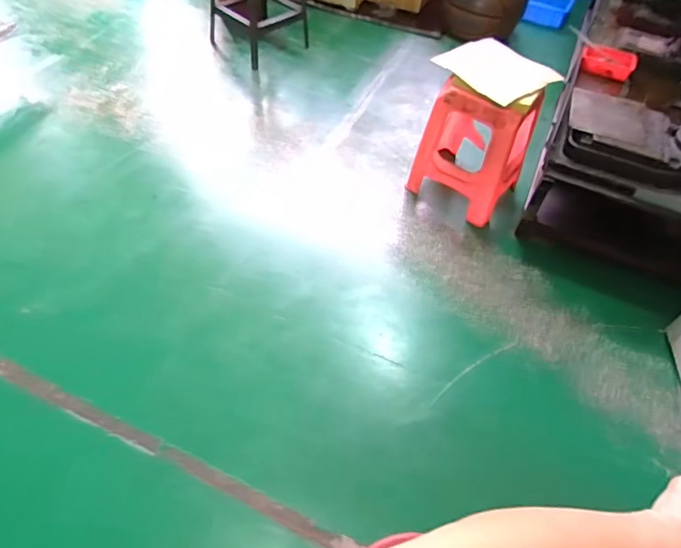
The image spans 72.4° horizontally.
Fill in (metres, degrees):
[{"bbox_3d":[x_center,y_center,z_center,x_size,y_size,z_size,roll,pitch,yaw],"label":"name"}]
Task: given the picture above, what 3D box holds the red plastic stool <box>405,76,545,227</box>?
[{"bbox_3d":[0.526,-0.535,1.797,0.376,0.493,0.393,32,58,19],"label":"red plastic stool"}]

